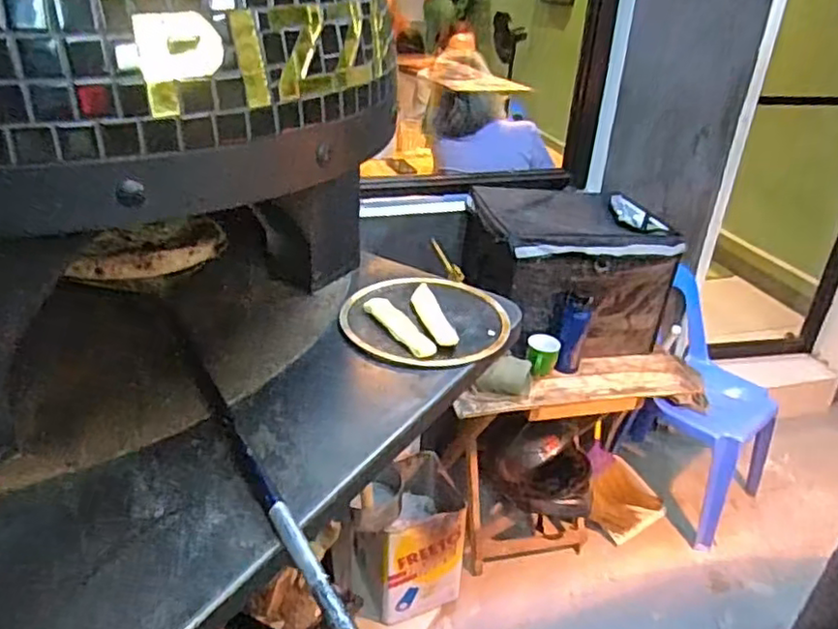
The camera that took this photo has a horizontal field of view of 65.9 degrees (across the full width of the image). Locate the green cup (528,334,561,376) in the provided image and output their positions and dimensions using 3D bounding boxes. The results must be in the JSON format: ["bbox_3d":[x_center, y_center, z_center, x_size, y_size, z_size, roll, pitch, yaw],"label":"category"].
[{"bbox_3d":[0.320,0.109,1.679,0.083,0.090,0.083,3,29,-2],"label":"green cup"}]

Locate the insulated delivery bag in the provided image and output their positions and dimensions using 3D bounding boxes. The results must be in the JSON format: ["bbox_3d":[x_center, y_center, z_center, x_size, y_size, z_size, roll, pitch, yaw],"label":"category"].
[{"bbox_3d":[0.414,-0.131,1.843,0.535,0.338,0.452,-6,31,-17],"label":"insulated delivery bag"}]

